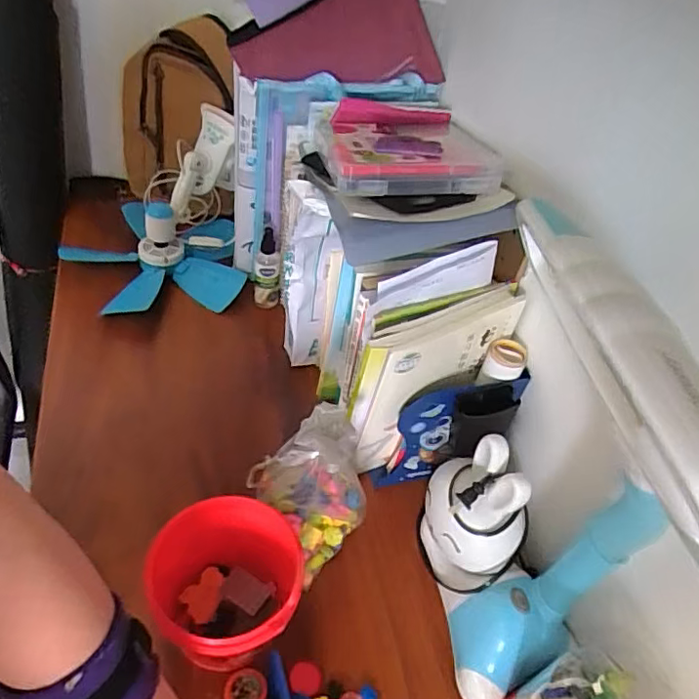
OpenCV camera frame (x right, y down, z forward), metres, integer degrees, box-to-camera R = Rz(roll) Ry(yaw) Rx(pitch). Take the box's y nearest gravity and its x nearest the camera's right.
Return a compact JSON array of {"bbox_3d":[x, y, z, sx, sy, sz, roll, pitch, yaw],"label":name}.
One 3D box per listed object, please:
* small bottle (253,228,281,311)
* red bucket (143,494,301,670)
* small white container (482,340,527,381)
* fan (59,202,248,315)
[{"bbox_3d":[-0.132,-0.125,0.895,0.040,0.134,0.035,-1,47,-12],"label":"small bottle"},{"bbox_3d":[-0.120,0.241,0.553,0.134,0.130,0.135,6,46,-6],"label":"red bucket"},{"bbox_3d":[0.174,0.013,0.630,0.043,0.027,0.042,25,47,13],"label":"small white container"},{"bbox_3d":[-0.323,-0.180,0.951,0.281,0.118,0.285,-24,53,-28],"label":"fan"}]

